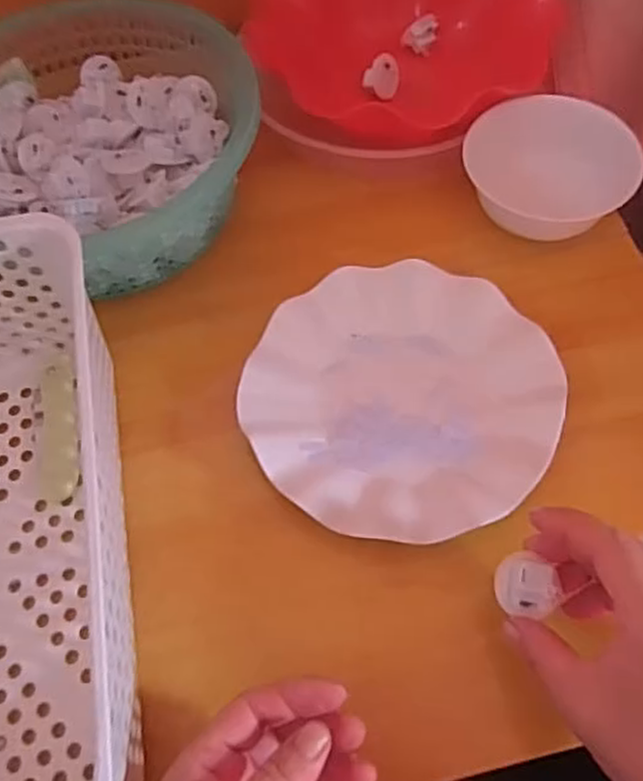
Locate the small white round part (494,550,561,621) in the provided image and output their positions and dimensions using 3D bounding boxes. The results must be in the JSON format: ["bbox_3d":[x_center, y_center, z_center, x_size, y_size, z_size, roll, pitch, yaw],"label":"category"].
[{"bbox_3d":[0.101,0.095,0.351,0.031,0.013,0.028,36,70,20],"label":"small white round part"}]

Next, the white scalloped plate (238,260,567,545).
[{"bbox_3d":[0.047,0.004,0.438,0.181,0.022,0.177,-1,62,2],"label":"white scalloped plate"}]

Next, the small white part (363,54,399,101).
[{"bbox_3d":[0.048,-0.249,0.573,0.028,0.021,0.028,4,62,5],"label":"small white part"}]

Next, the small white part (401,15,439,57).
[{"bbox_3d":[0.083,-0.298,0.600,0.024,0.029,0.013,18,32,-13],"label":"small white part"}]

